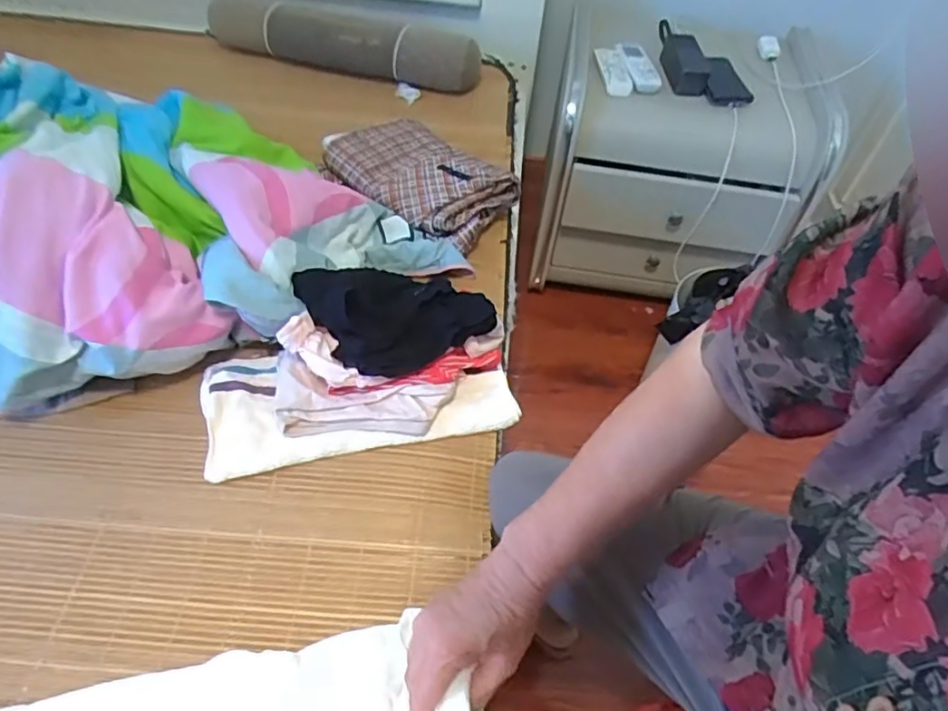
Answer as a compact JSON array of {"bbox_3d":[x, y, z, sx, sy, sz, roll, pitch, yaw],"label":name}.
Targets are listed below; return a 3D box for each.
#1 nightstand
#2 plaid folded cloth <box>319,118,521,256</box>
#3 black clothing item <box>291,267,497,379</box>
[{"bbox_3d":[0.401,-0.387,1.272,0.483,0.410,0.400,10,50,3],"label":"nightstand"},{"bbox_3d":[-0.076,-0.255,0.883,0.251,0.067,0.196,30,54,18],"label":"plaid folded cloth"},{"bbox_3d":[-0.087,-0.054,0.680,0.185,0.082,0.155,-21,55,-21],"label":"black clothing item"}]

